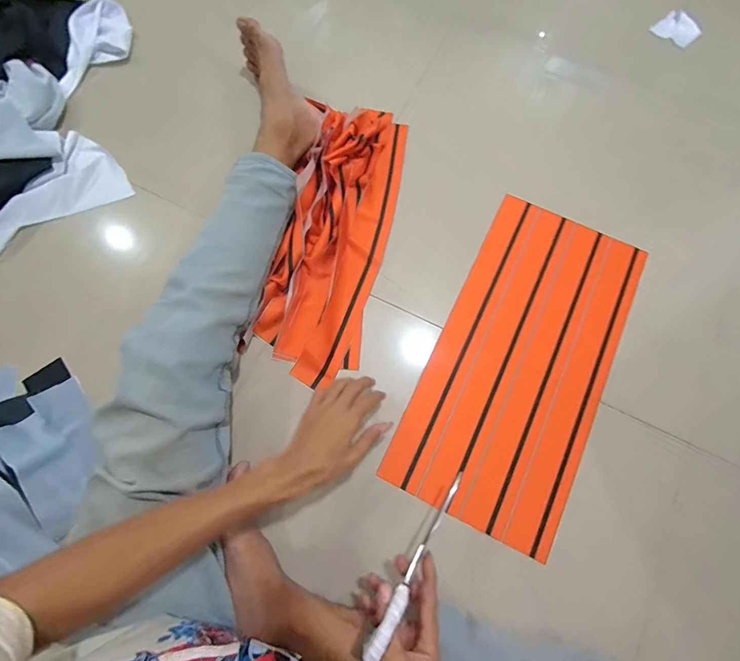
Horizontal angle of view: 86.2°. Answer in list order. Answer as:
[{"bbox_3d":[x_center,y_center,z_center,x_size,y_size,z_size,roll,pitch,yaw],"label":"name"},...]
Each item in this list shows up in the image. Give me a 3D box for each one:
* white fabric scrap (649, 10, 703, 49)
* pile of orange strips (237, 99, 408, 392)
[{"bbox_3d":[0.600,-0.586,0.771,0.032,0.039,0.082,-32,77,-9],"label":"white fabric scrap"},{"bbox_3d":[-0.055,-0.157,0.610,0.169,0.047,0.453,9,74,2],"label":"pile of orange strips"}]

